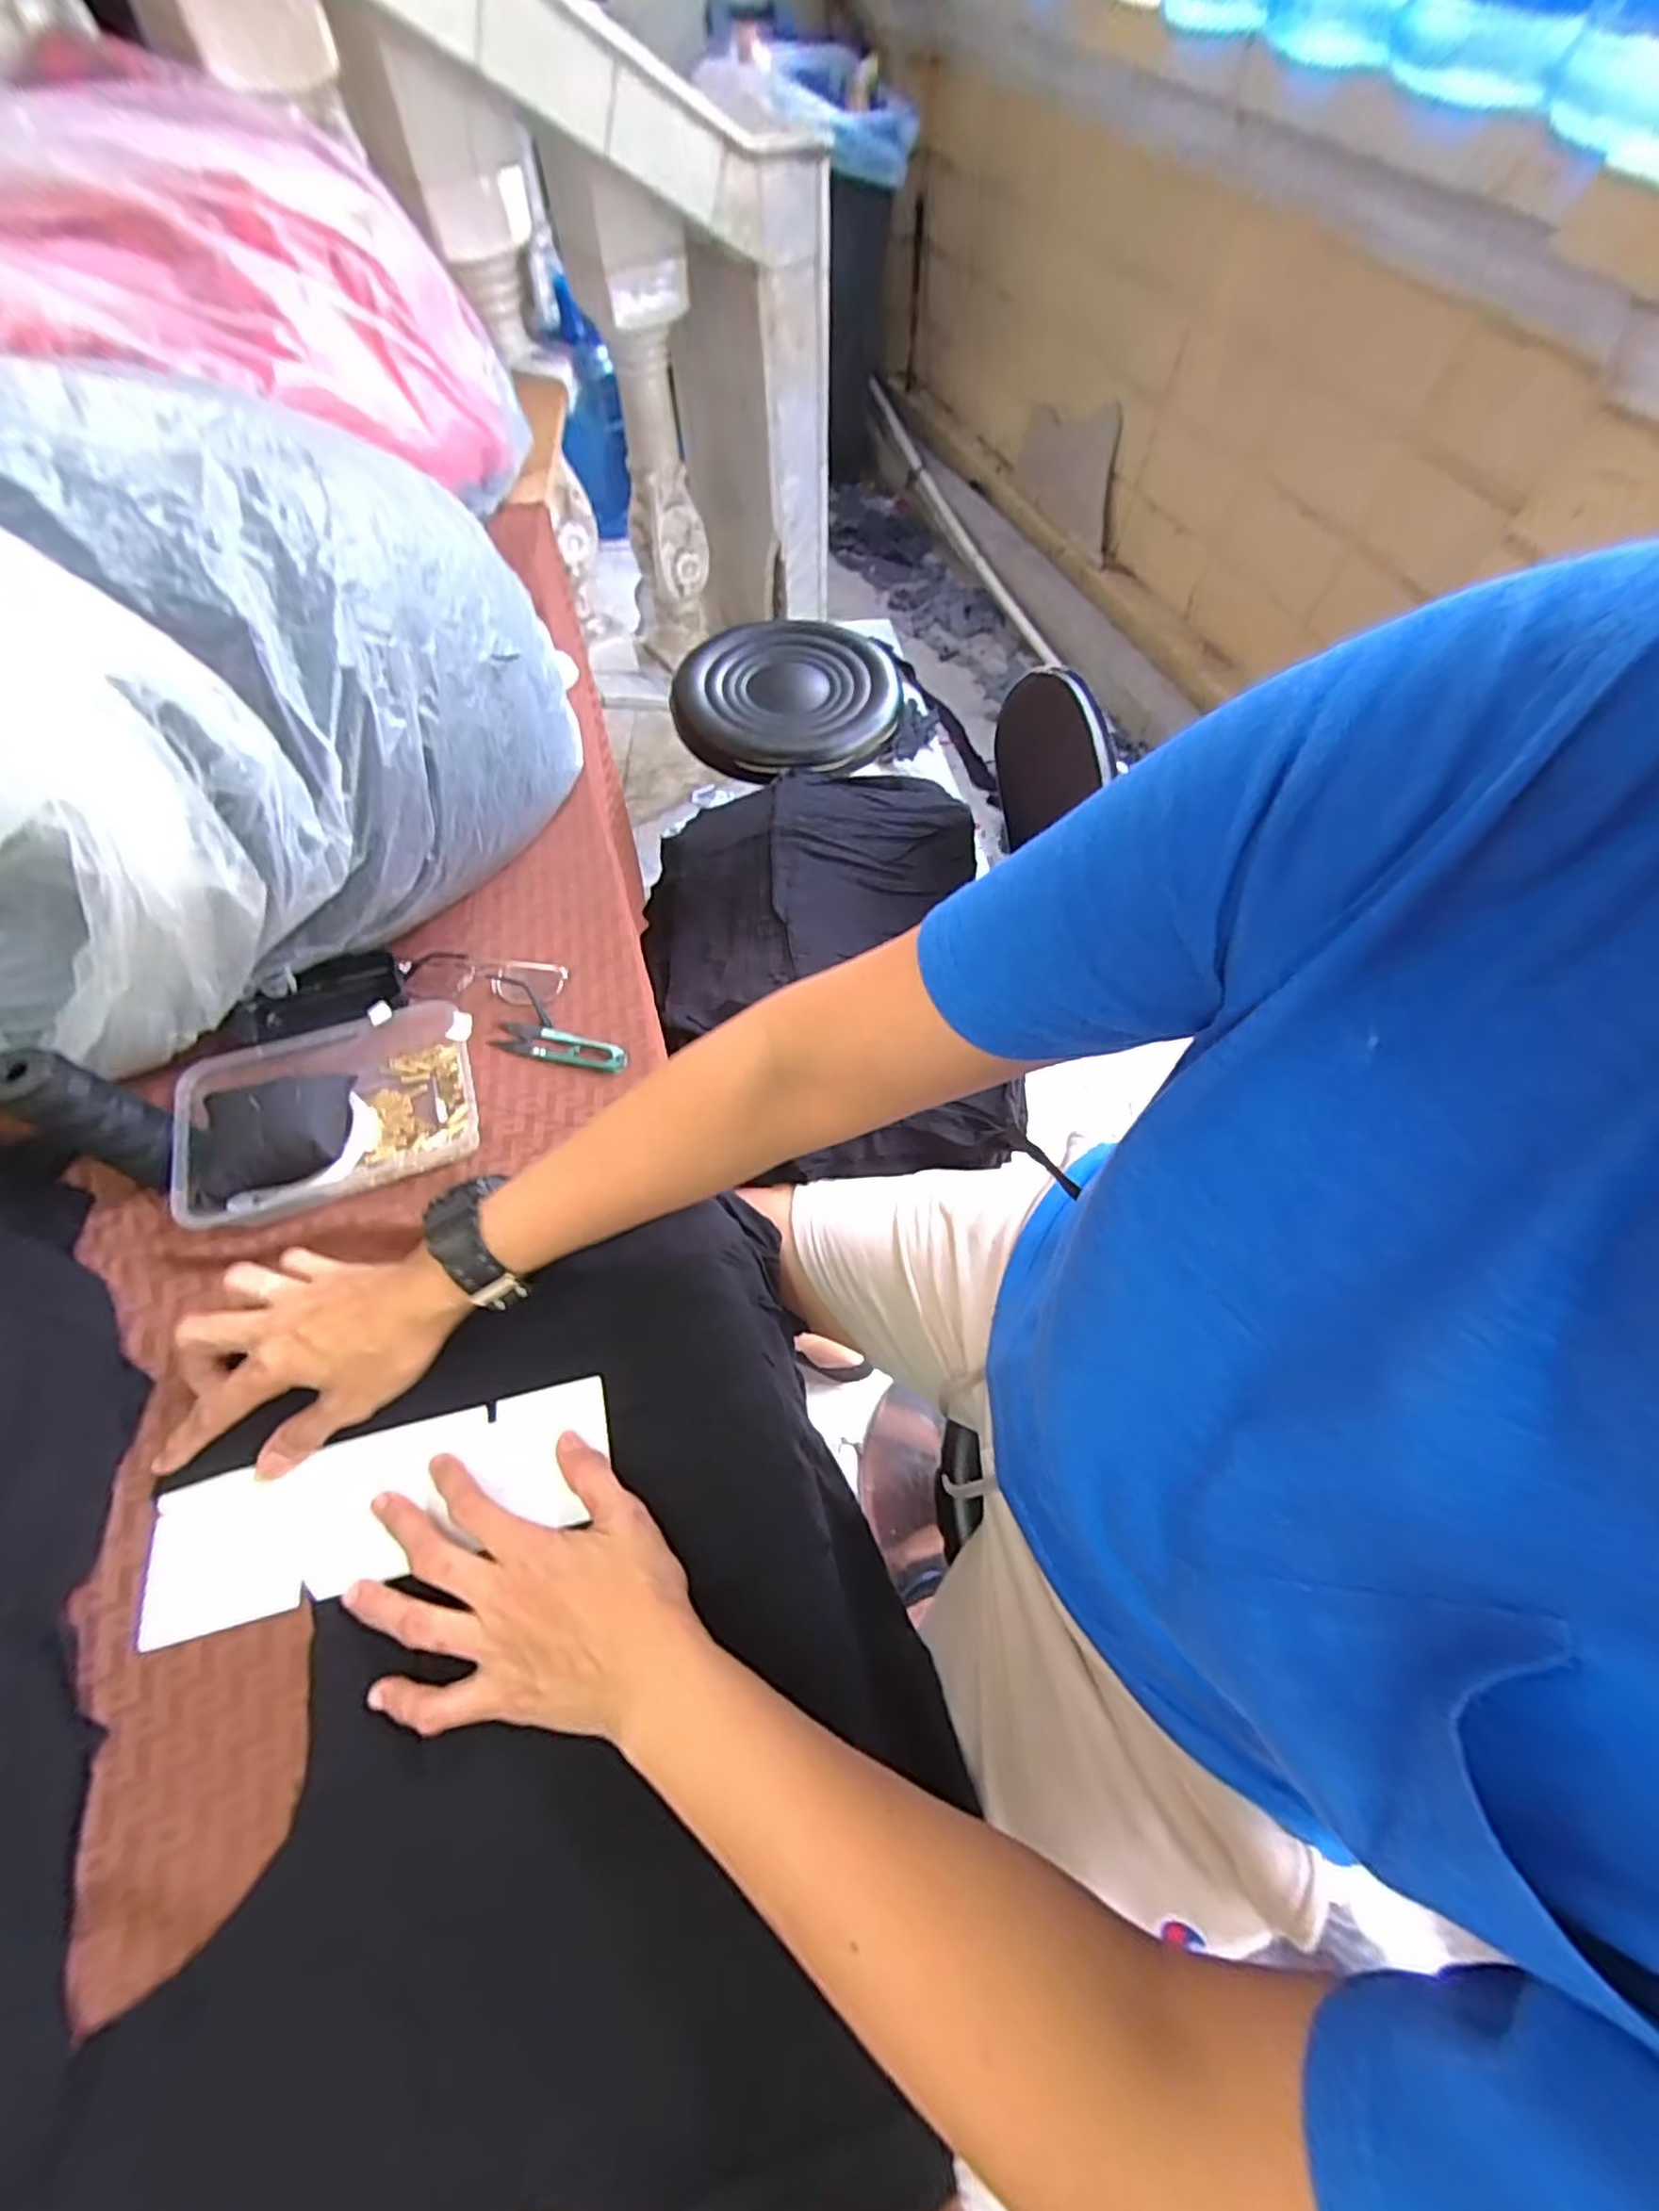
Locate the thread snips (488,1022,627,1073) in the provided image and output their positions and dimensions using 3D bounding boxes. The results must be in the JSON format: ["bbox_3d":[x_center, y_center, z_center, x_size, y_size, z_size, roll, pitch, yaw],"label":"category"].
[{"bbox_3d":[-0.196,-0.042,0.521,0.100,0.005,0.026,12,61,7],"label":"thread snips"}]

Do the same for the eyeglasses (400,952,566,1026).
[{"bbox_3d":[-0.264,-0.092,0.539,0.119,0.021,0.044,6,60,3],"label":"eyeglasses"}]

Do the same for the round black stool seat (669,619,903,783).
[{"bbox_3d":[-0.061,-0.562,0.989,0.301,0.055,0.286,0,62,-1],"label":"round black stool seat"}]

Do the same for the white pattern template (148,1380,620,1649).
[{"bbox_3d":[-0.237,0.211,0.385,0.230,0.010,0.075,-16,62,-11],"label":"white pattern template"}]

